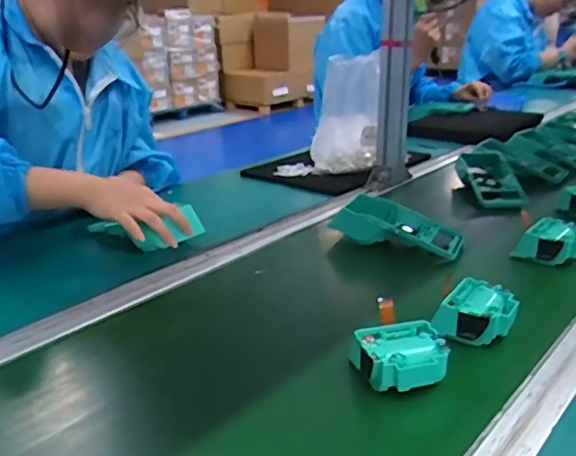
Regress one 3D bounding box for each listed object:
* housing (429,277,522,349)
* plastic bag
[{"bbox_3d":[0.201,0.088,0.599,0.070,0.034,0.077,14,26,32],"label":"housing"},{"bbox_3d":[0.113,-0.217,1.132,0.129,0.235,0.108,1,22,4],"label":"plastic bag"}]

